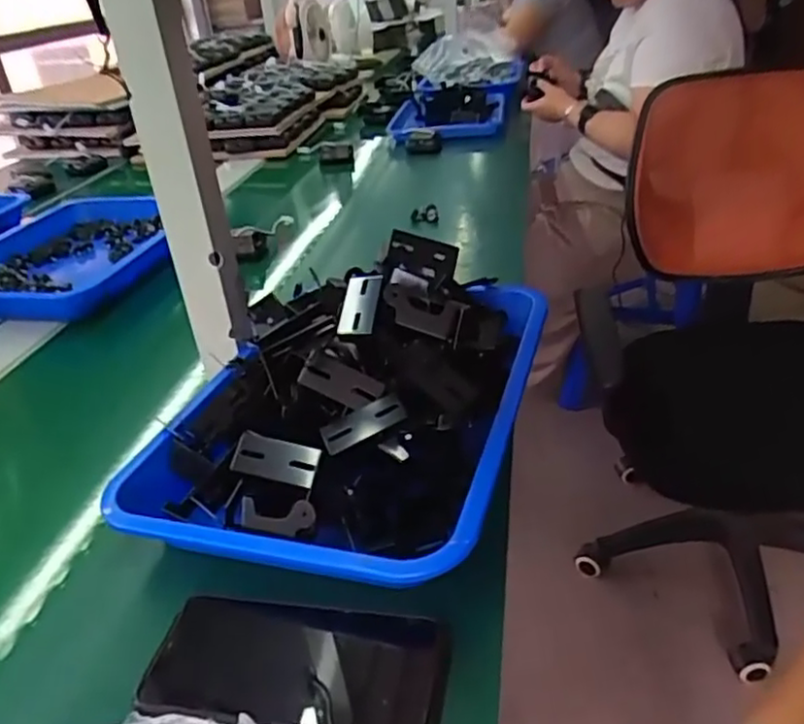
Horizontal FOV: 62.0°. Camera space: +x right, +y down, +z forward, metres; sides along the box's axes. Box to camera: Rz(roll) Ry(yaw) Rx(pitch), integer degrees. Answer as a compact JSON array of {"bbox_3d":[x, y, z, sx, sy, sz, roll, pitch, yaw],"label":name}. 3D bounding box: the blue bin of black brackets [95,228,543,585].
[{"bbox_3d":[-0.037,0.003,0.533,0.257,0.121,0.354,5,33,18],"label":"blue bin of black brackets"}]

